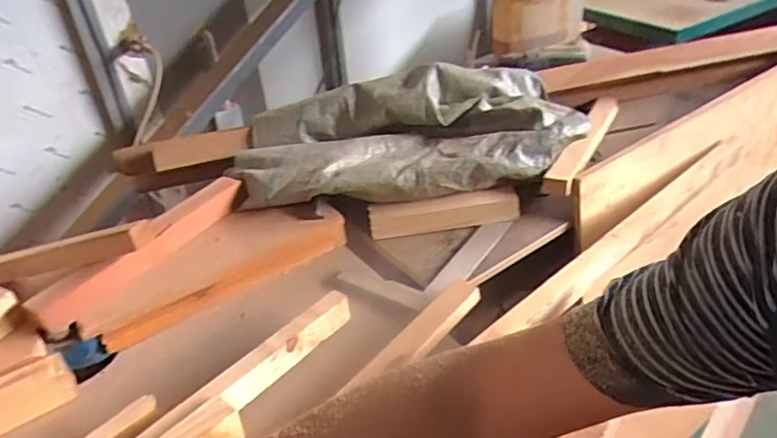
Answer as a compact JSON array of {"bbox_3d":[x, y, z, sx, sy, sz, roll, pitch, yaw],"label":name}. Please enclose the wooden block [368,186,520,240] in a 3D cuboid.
[{"bbox_3d":[0.091,-0.012,0.970,0.242,0.057,0.034,-8,8,-2],"label":"wooden block"}]

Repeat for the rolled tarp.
[{"bbox_3d":[0.042,-0.148,1.033,0.602,0.110,0.290,-11,35,-8],"label":"rolled tarp"}]

